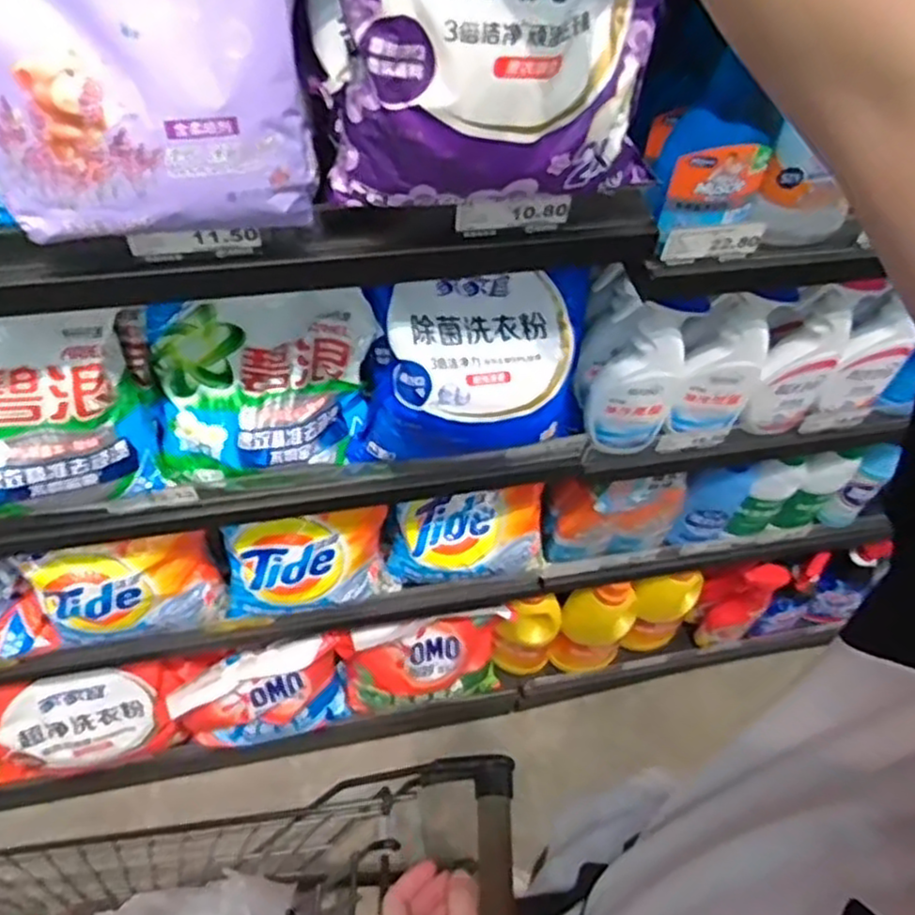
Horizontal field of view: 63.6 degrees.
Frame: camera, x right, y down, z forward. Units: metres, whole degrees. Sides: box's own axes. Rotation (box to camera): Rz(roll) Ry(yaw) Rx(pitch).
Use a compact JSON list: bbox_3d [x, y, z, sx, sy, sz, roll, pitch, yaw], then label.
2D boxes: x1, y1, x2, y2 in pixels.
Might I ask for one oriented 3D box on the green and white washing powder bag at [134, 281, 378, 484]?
[{"bbox_3d":[-0.199,-0.072,0.756,0.219,0.137,0.134,-3,55,-7],"label":"green and white washing powder bag"}]

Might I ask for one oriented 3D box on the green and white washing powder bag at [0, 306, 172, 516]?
[{"bbox_3d":[-0.407,-0.034,0.667,0.229,0.169,0.110,-8,56,-10],"label":"green and white washing powder bag"}]

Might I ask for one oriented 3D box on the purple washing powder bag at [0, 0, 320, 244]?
[{"bbox_3d":[-0.192,-0.227,0.434,0.202,0.179,0.072,-7,56,-10],"label":"purple washing powder bag"}]

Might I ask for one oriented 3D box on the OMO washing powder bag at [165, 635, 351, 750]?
[{"bbox_3d":[-0.316,0.392,1.205,0.288,0.219,0.090,-9,56,-11],"label":"OMO washing powder bag"}]

